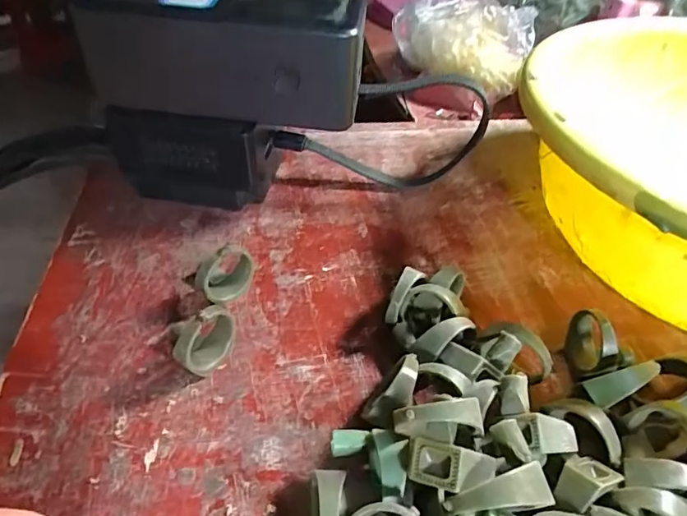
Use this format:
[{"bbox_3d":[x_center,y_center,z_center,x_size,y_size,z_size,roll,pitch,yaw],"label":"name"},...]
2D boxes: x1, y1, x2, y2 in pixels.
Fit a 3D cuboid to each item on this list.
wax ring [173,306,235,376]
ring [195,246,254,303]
[{"bbox_3d":[-0.054,0.032,0.189,0.017,0.030,0.019,10,44,7],"label":"wax ring"},{"bbox_3d":[-0.053,0.006,0.216,0.018,0.028,0.020,16,46,13],"label":"ring"}]

